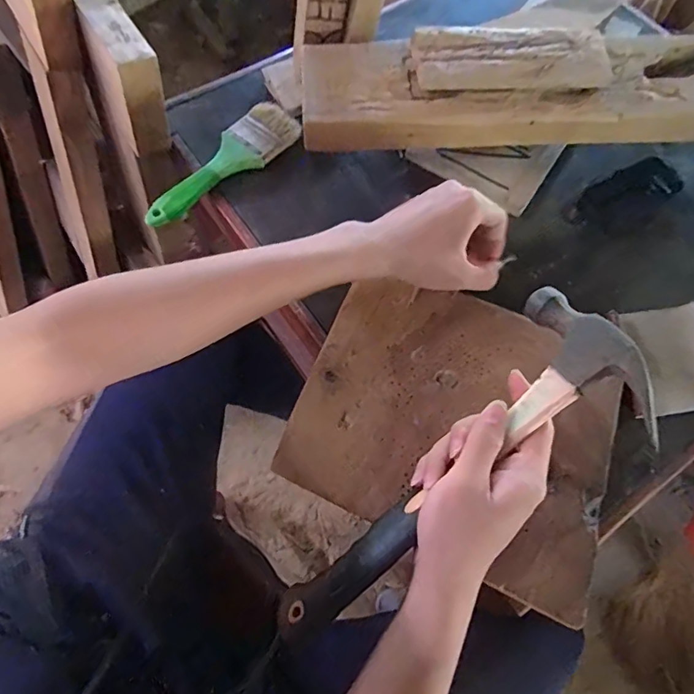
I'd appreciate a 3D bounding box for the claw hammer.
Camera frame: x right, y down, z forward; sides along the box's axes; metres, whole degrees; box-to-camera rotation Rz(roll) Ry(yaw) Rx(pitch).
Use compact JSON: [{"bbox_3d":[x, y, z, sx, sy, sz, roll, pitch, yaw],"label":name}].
[{"bbox_3d":[0.064,0.098,0.349,0.324,0.050,0.103,-43,74,6],"label":"claw hammer"}]

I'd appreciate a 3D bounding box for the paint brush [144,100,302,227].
[{"bbox_3d":[-0.134,-0.196,0.523,0.058,0.015,0.196,41,72,14],"label":"paint brush"}]

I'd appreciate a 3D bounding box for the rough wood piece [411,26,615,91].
[{"bbox_3d":[0.161,-0.281,0.478,0.188,0.030,0.056,-3,67,-3],"label":"rough wood piece"}]

